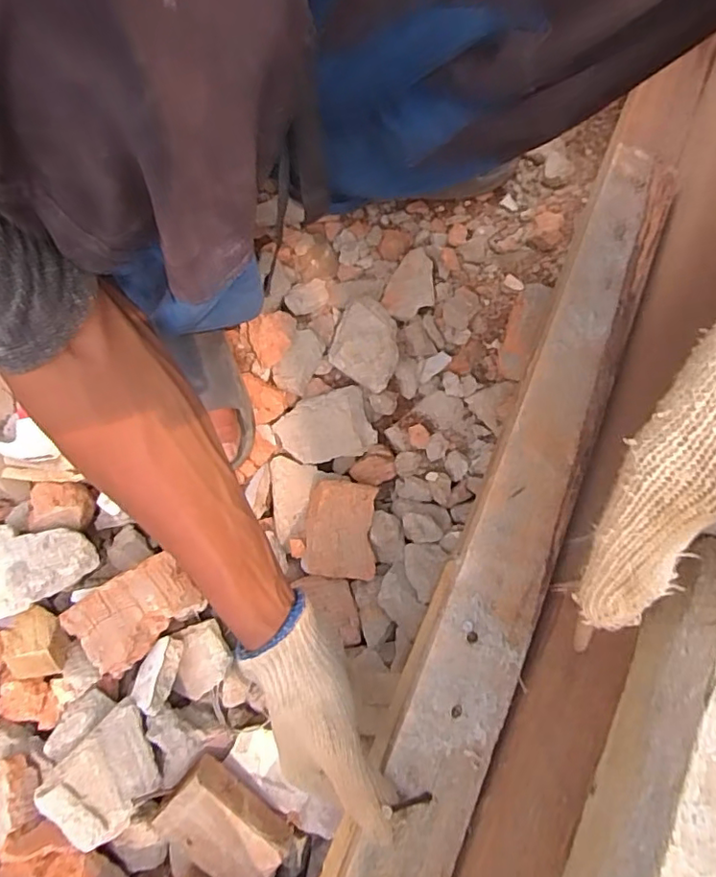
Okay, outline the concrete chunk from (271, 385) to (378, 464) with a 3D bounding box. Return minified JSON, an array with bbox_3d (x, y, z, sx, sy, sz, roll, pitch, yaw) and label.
[{"bbox_3d":[-0.033,-0.011,0.555,0.091,0.019,0.062,-13,72,-5],"label":"concrete chunk"}]

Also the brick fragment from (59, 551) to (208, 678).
[{"bbox_3d":[-0.195,0.151,0.514,0.104,0.045,0.070,-35,75,-12],"label":"brick fragment"}]

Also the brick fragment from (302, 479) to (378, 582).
[{"bbox_3d":[-0.016,0.082,0.531,0.059,0.041,0.085,8,84,-18],"label":"brick fragment"}]

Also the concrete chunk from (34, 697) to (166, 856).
[{"bbox_3d":[-0.200,0.268,0.465,0.072,0.029,0.088,40,75,12],"label":"concrete chunk"}]

